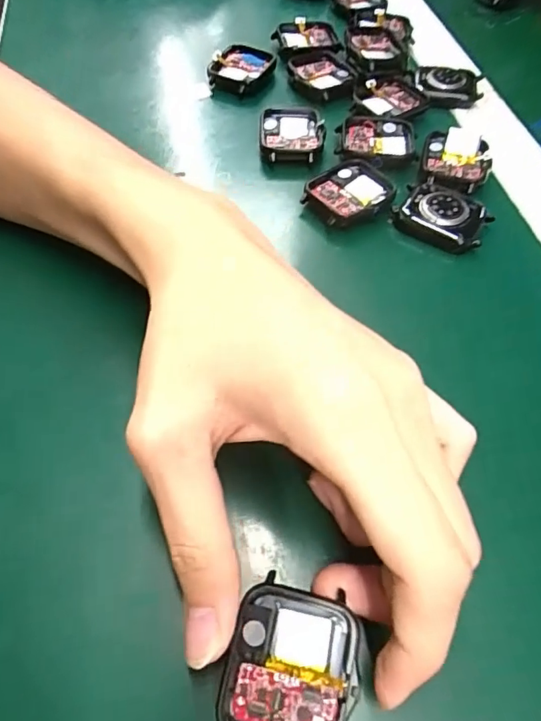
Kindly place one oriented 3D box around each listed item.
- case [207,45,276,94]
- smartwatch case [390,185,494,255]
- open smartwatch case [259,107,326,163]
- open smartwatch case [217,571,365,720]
[{"bbox_3d":[-0.019,-0.197,0.335,0.035,0.012,0.045,21,58,10],"label":"case"},{"bbox_3d":[0.091,-0.078,0.263,0.047,0.007,0.036,25,59,12],"label":"smartwatch case"},{"bbox_3d":[0.013,-0.135,0.298,0.037,0.010,0.045,2,57,-2],"label":"open smartwatch case"},{"bbox_3d":[0.006,0.094,0.149,0.039,0.009,0.045,11,61,8],"label":"open smartwatch case"}]

